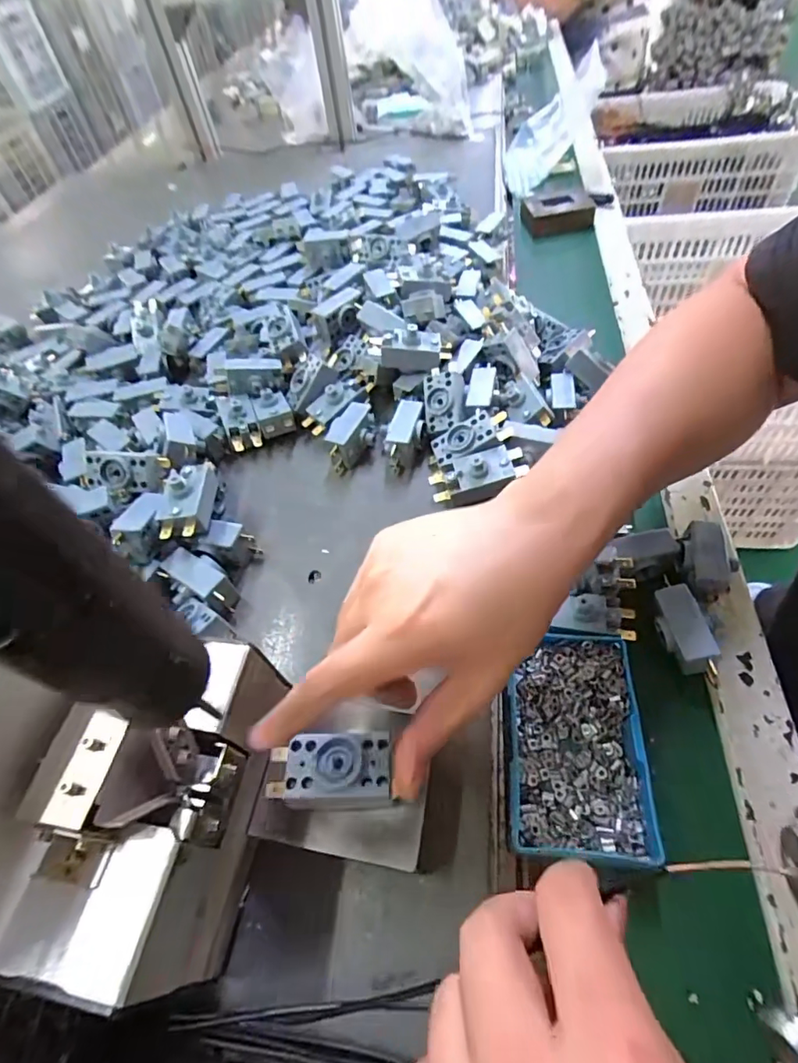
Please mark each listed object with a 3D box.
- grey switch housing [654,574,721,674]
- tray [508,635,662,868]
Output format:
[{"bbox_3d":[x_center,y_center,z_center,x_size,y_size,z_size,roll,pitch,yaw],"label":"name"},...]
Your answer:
[{"bbox_3d":[0.172,0.058,0.302,0.021,0.023,0.054,-12,53,-2],"label":"grey switch housing"},{"bbox_3d":[0.097,0.114,0.275,0.070,0.019,0.113,-1,54,7],"label":"tray"}]

